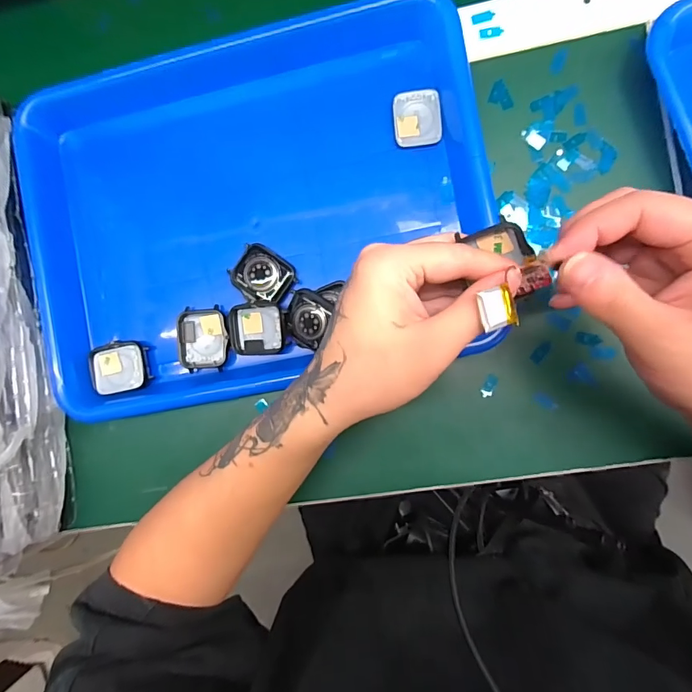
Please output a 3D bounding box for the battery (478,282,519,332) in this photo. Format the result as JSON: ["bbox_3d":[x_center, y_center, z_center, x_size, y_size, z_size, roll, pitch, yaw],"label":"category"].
[{"bbox_3d":[0.073,-0.017,0.198,0.022,0.004,0.018,-10,90,-27],"label":"battery"}]

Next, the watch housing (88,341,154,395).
[{"bbox_3d":[-0.172,0.016,0.319,0.043,0.007,0.037,-8,88,7],"label":"watch housing"}]

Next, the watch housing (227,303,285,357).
[{"bbox_3d":[-0.065,-0.012,0.309,0.042,0.015,0.037,-2,89,7],"label":"watch housing"}]

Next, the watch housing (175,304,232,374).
[{"bbox_3d":[-0.105,-0.005,0.318,0.038,0.012,0.046,-6,88,7],"label":"watch housing"}]

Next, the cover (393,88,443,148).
[{"bbox_3d":[0.052,-0.163,0.302,0.034,0.005,0.039,-5,89,7],"label":"cover"}]

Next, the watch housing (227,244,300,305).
[{"bbox_3d":[-0.062,-0.052,0.309,0.043,0.007,0.037,39,94,6],"label":"watch housing"}]

